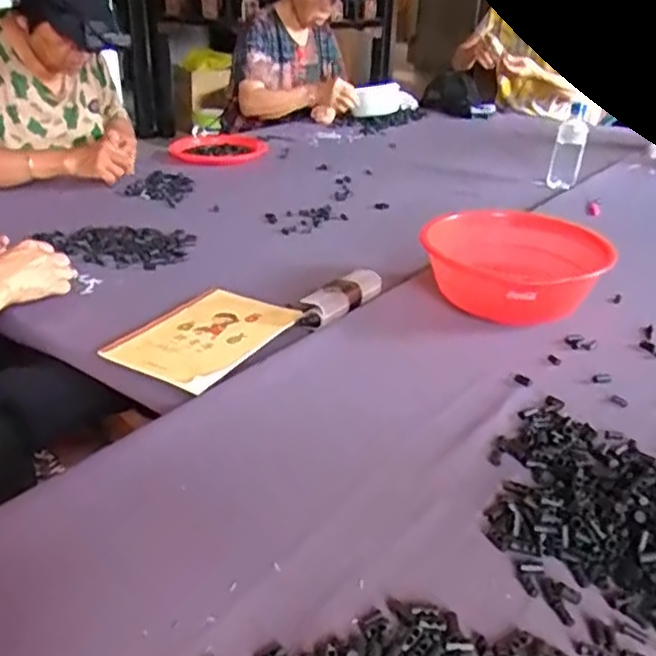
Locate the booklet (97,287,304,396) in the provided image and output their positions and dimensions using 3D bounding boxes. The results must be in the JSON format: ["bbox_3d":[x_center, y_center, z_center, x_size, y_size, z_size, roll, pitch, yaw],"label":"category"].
[{"bbox_3d":[-0.146,0.006,0.810,0.151,0.011,0.221,15,30,22],"label":"booklet"}]

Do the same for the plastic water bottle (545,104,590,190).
[{"bbox_3d":[0.533,-0.405,1.477,0.063,0.170,0.063,11,30,17],"label":"plastic water bottle"}]

